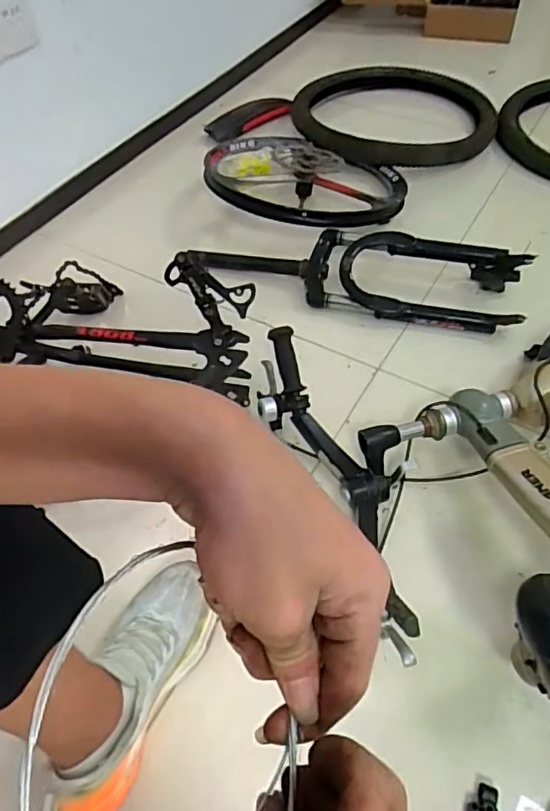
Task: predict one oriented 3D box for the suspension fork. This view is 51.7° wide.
[{"bbox_3d":[0.126,-0.235,1.012,0.604,0.095,0.138,8,53,9],"label":"suspension fork"}]

